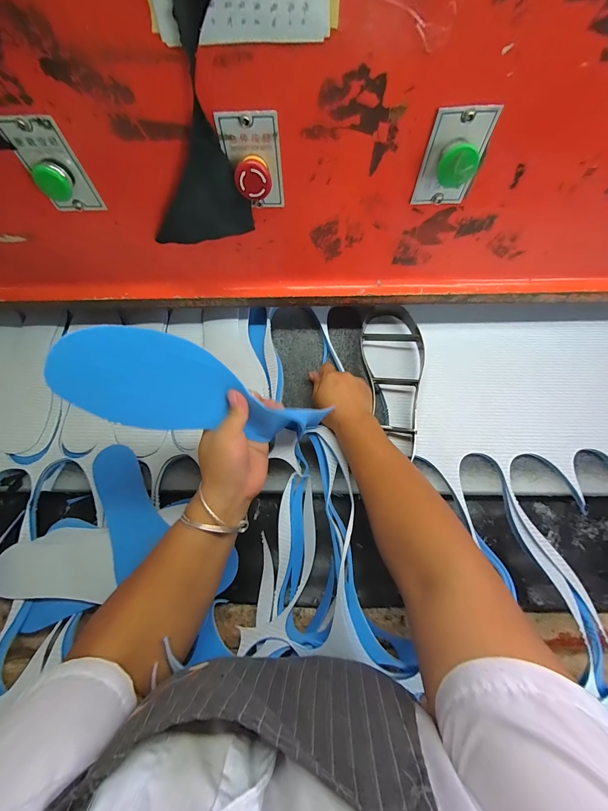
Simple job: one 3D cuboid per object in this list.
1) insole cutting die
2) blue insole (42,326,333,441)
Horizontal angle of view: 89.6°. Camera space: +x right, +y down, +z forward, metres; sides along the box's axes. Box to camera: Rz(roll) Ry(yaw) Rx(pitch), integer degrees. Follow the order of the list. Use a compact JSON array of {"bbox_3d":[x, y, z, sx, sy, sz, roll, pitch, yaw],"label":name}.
[{"bbox_3d":[0.142,-0.041,0.480,0.091,0.046,0.245,1,70,2],"label":"insole cutting die"},{"bbox_3d":[-0.098,-0.003,0.320,0.024,0.259,0.089,25,91,55],"label":"blue insole"}]

